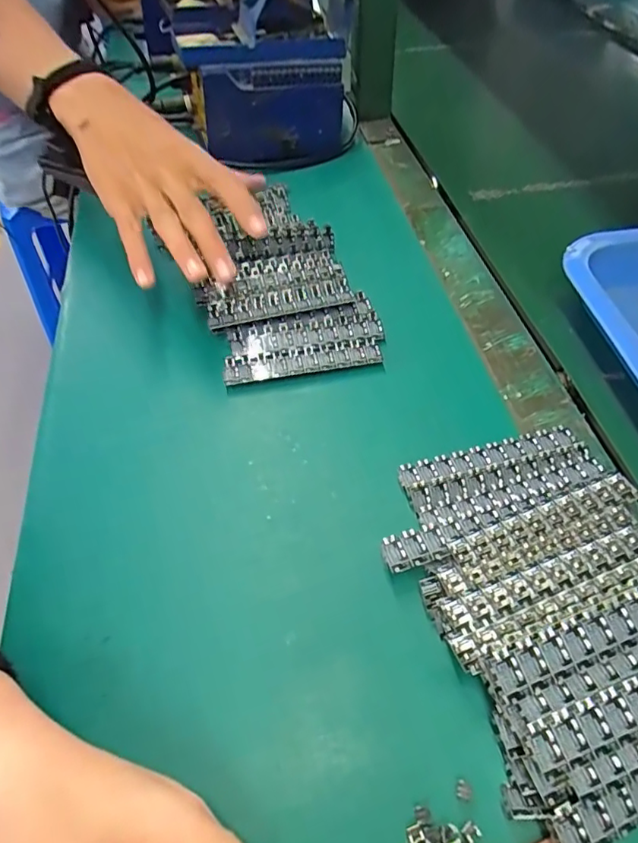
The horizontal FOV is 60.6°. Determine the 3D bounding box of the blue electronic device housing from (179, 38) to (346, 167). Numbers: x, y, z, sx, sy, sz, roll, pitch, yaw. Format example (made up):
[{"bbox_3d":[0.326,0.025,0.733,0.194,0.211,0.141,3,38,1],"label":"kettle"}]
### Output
[{"bbox_3d":[-0.052,-0.330,0.562,0.151,0.102,0.085,-13,52,-8],"label":"blue electronic device housing"}]

